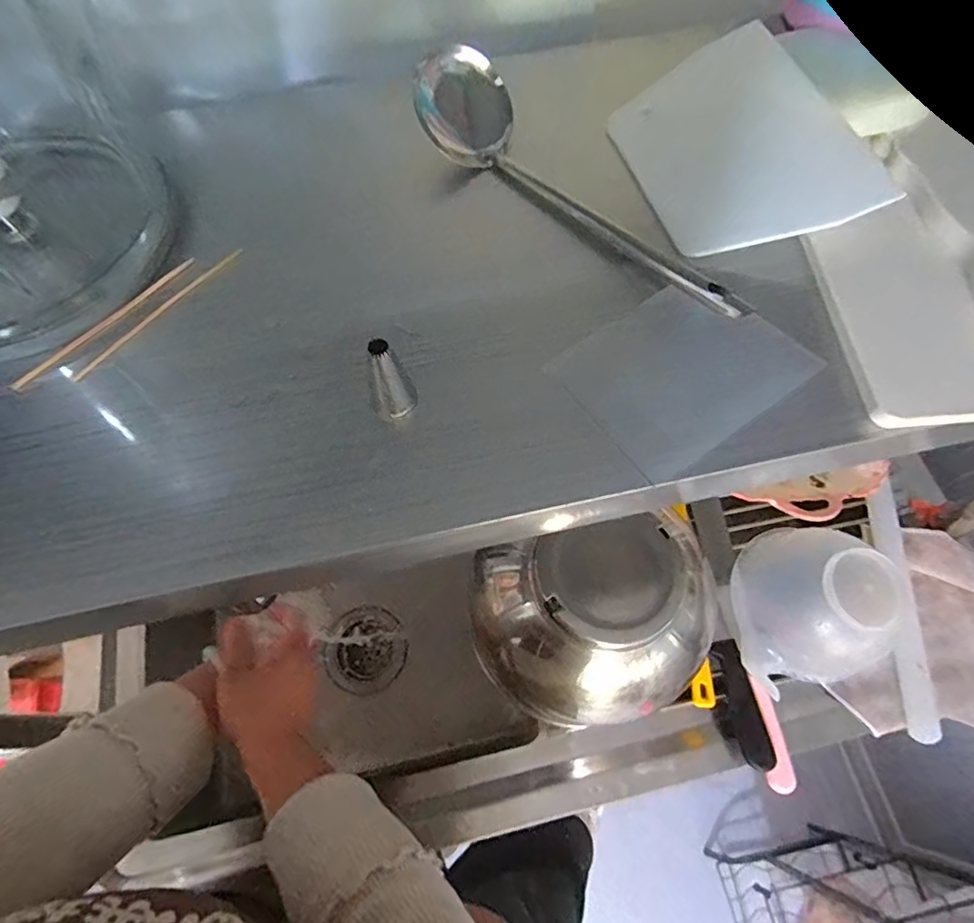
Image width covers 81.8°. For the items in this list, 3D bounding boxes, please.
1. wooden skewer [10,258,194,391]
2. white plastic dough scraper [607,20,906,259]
[{"bbox_3d":[-0.175,-0.064,0.259,0.004,0.004,0.094,41,74,16],"label":"wooden skewer"},{"bbox_3d":[0.122,-0.156,0.278,0.093,0.004,0.127,-24,69,8],"label":"white plastic dough scraper"}]

